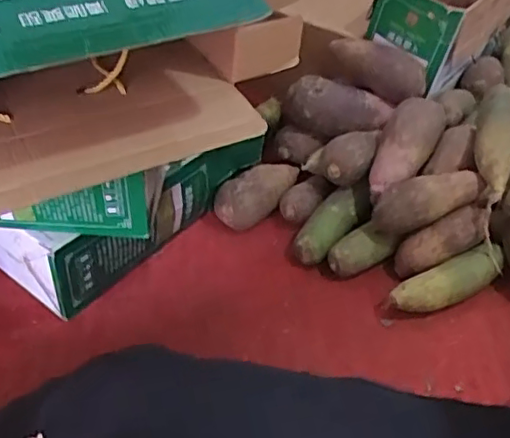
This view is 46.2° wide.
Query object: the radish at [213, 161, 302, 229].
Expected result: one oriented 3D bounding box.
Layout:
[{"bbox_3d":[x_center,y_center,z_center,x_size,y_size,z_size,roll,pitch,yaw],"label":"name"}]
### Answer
[{"bbox_3d":[0.010,-0.035,0.893,0.150,0.067,0.062,-20,50,-22],"label":"radish"}]

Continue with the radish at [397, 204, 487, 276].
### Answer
[{"bbox_3d":[0.250,0.031,0.807,0.141,0.050,0.041,-33,45,16],"label":"radish"}]

